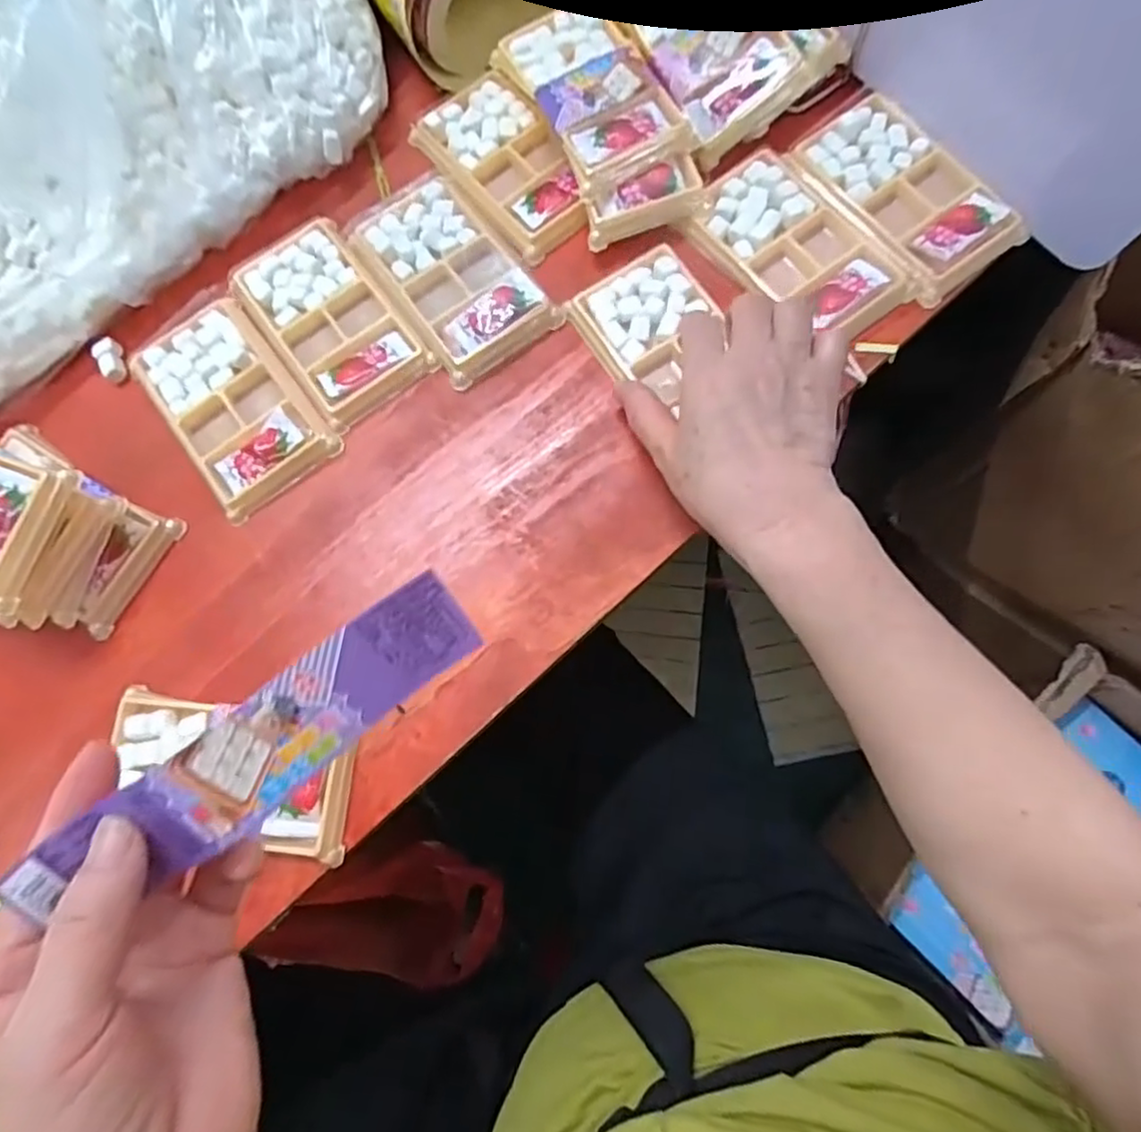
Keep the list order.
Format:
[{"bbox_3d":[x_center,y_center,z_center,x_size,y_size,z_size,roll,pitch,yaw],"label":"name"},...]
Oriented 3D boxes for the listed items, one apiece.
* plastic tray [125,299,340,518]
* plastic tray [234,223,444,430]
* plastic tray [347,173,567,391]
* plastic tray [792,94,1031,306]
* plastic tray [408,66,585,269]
[{"bbox_3d":[-0.207,-0.100,0.405,0.081,0.012,0.132,-39,76,-6],"label":"plastic tray"},{"bbox_3d":[-0.154,-0.156,0.414,0.078,0.011,0.140,-36,76,-5],"label":"plastic tray"},{"bbox_3d":[-0.077,-0.185,0.416,0.075,0.012,0.140,-36,76,-5],"label":"plastic tray"},{"bbox_3d":[0.202,-0.228,0.405,0.075,0.011,0.135,-37,76,-5],"label":"plastic tray"},{"bbox_3d":[-0.039,-0.264,0.436,0.073,0.017,0.136,-39,76,-6],"label":"plastic tray"}]

